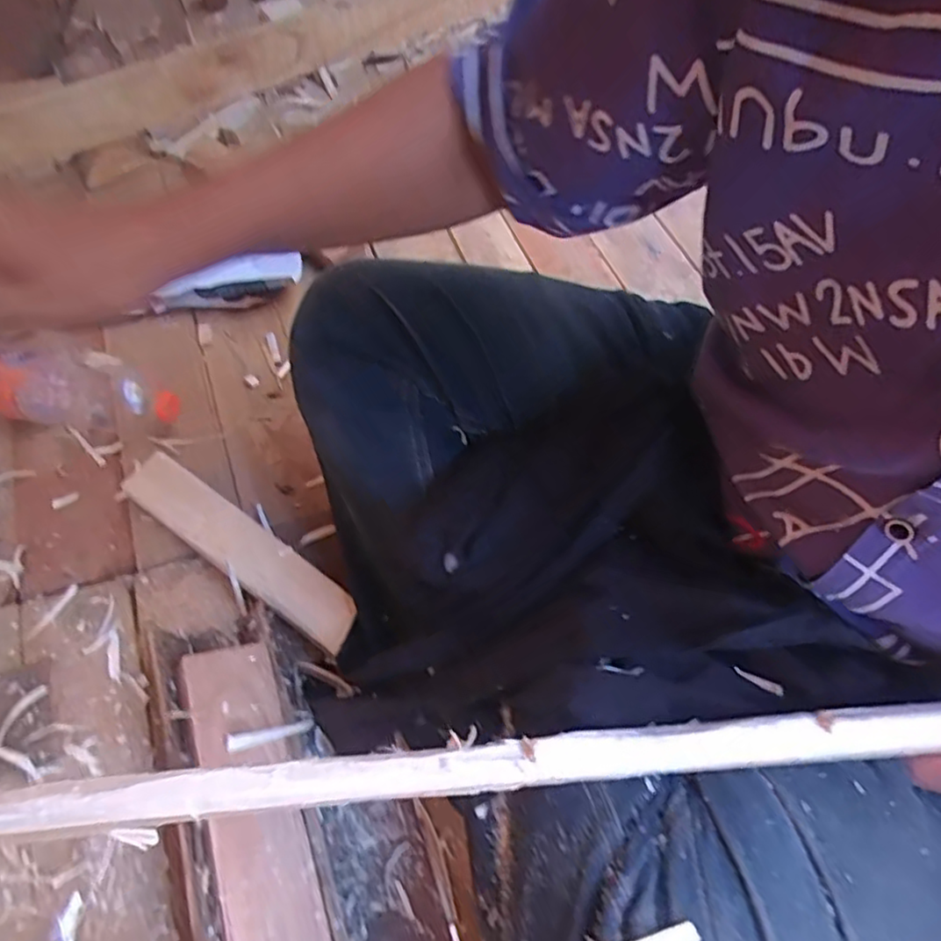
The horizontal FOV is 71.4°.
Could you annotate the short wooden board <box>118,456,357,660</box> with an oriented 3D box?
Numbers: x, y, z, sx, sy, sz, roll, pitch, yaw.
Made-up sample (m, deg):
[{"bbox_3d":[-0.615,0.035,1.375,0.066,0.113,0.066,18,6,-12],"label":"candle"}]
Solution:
[{"bbox_3d":[-0.196,0.062,0.555,0.247,0.015,0.049,32,62,17],"label":"short wooden board"}]

